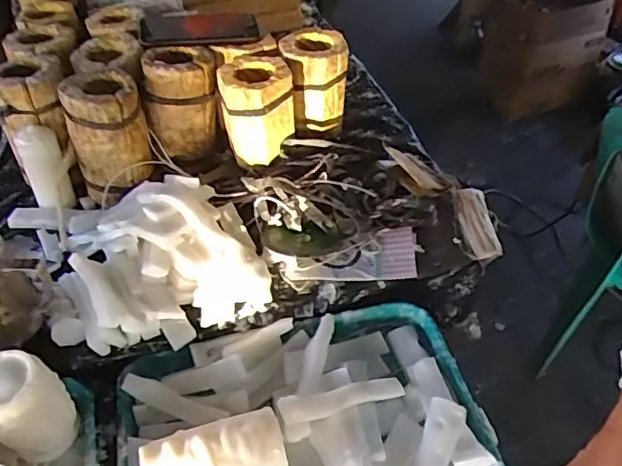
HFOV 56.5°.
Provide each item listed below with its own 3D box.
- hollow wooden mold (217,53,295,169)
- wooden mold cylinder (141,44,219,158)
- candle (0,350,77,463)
[{"bbox_3d":[-0.067,-0.160,0.747,0.087,0.106,0.091,-9,45,-8],"label":"hollow wooden mold"},{"bbox_3d":[-0.167,-0.174,0.768,0.090,0.122,0.079,-4,44,-3],"label":"wooden mold cylinder"},{"bbox_3d":[-0.262,0.161,0.535,0.066,0.098,0.064,-1,44,1],"label":"candle"}]

